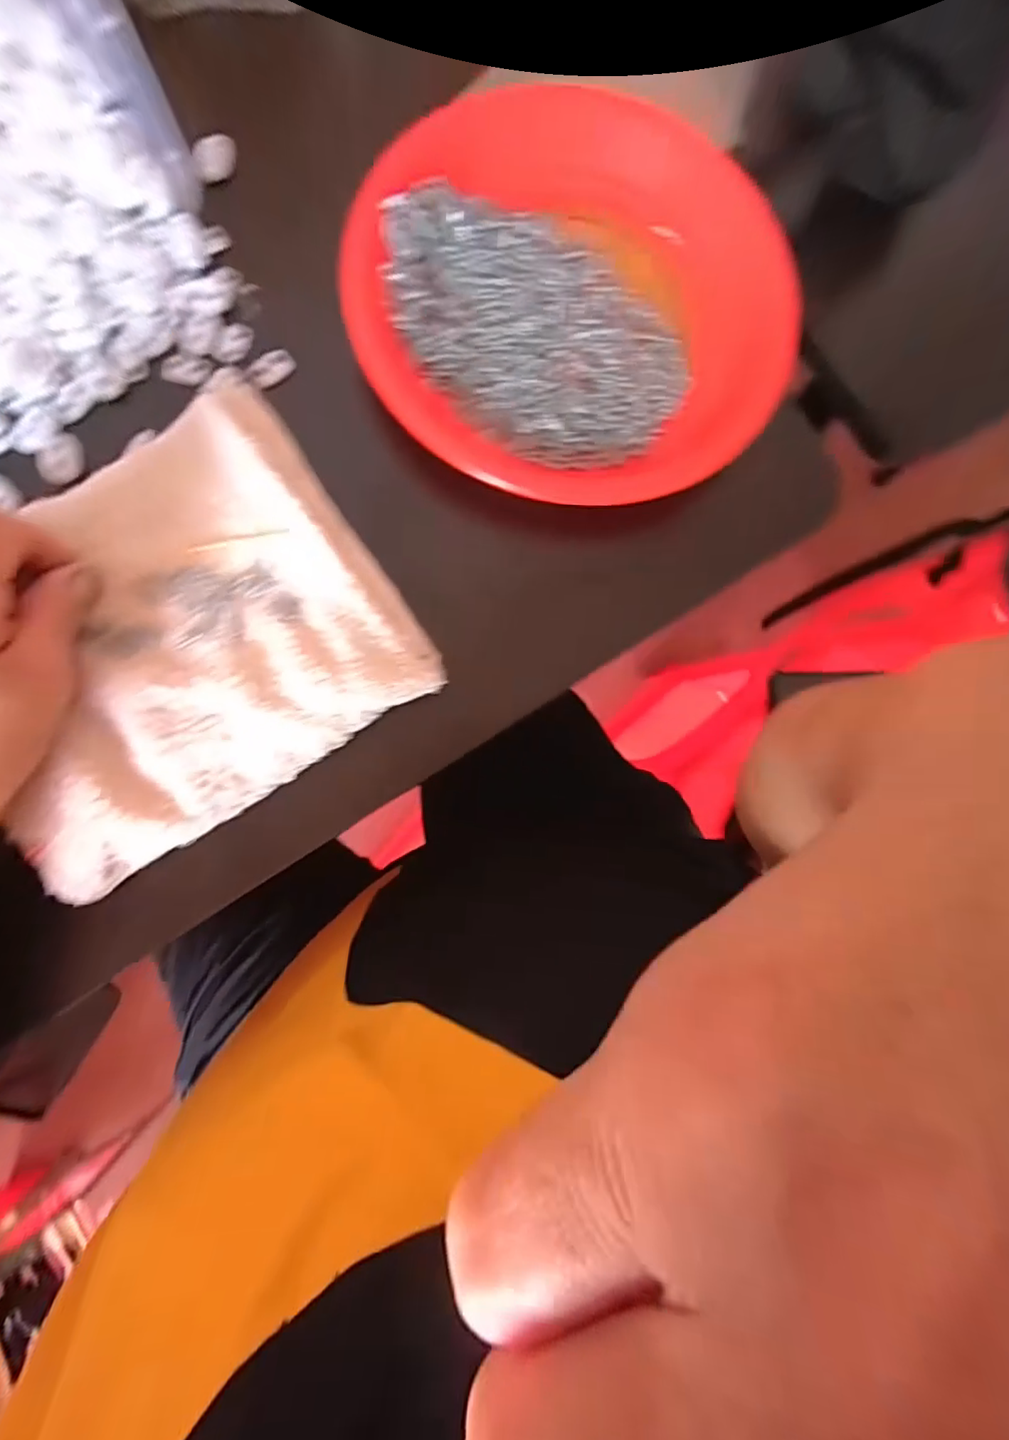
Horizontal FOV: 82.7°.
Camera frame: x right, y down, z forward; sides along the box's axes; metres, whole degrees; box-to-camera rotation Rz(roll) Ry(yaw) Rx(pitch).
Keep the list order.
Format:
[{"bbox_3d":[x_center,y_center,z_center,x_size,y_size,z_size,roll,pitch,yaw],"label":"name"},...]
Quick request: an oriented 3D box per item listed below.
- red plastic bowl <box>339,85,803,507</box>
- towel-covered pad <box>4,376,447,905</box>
[{"bbox_3d":[0.037,-0.223,0.312,0.227,0.032,0.215,1,85,-6],"label":"red plastic bowl"},{"bbox_3d":[-0.149,-0.042,0.258,0.182,0.018,0.168,-33,89,-8],"label":"towel-covered pad"}]

